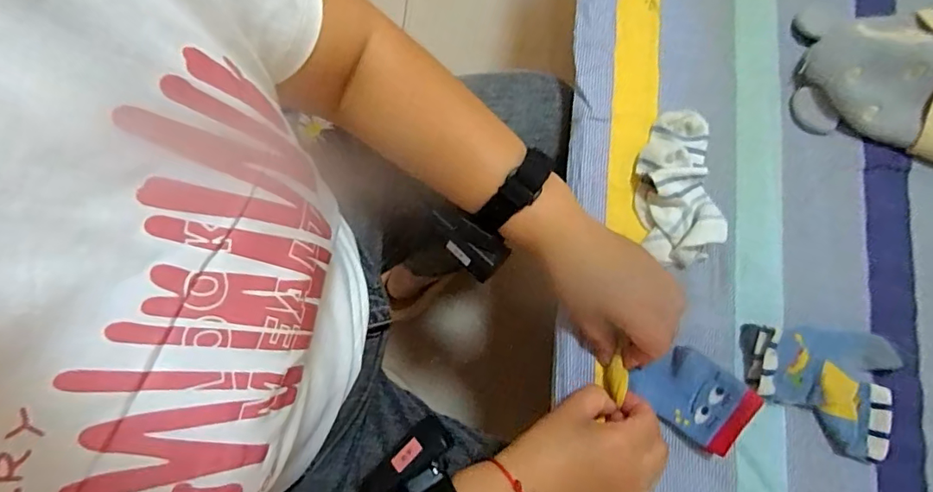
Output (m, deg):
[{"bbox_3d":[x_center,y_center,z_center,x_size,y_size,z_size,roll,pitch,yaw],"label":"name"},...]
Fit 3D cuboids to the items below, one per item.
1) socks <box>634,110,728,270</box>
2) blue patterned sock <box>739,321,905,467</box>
[{"bbox_3d":[0.181,-0.053,0.425,0.064,0.033,0.133,4,81,0],"label":"socks"},{"bbox_3d":[0.285,0.108,0.401,0.121,0.023,0.096,20,81,2],"label":"blue patterned sock"}]

